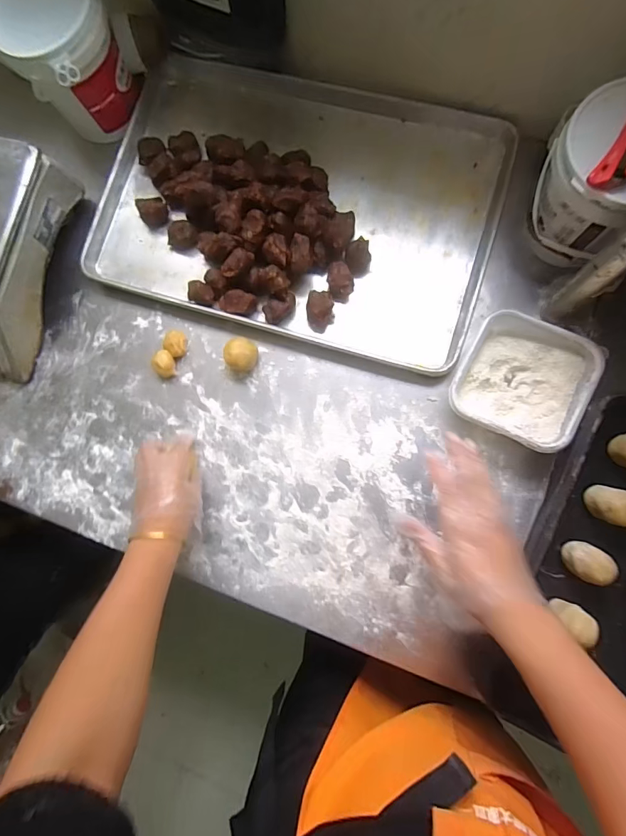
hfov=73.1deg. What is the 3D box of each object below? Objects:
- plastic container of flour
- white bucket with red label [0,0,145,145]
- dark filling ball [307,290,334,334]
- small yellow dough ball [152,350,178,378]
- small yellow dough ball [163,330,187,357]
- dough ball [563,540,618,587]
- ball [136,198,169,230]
[{"bbox_3d":[0.282,-0.049,0.579,0.165,0.061,0.161,27,86,7],"label":"plastic container of flour"},{"bbox_3d":[-0.359,-0.534,0.626,0.146,0.157,0.148,43,88,10],"label":"white bucket with red label"},{"bbox_3d":[0.010,-0.163,0.638,0.044,0.033,0.059,3,83,5],"label":"dark filling ball"},{"bbox_3d":[-0.227,-0.082,0.650,0.031,0.030,0.037,-17,82,2],"label":"small yellow dough ball"},{"bbox_3d":[-0.213,-0.115,0.655,0.037,0.024,0.036,-1,83,4],"label":"small yellow dough ball"},{"bbox_3d":[0.316,0.166,0.488,0.039,0.055,0.040,-1,82,6],"label":"dough ball"},{"bbox_3d":[-0.255,-0.331,0.677,0.042,0.035,0.035,-34,82,0],"label":"ball"}]

